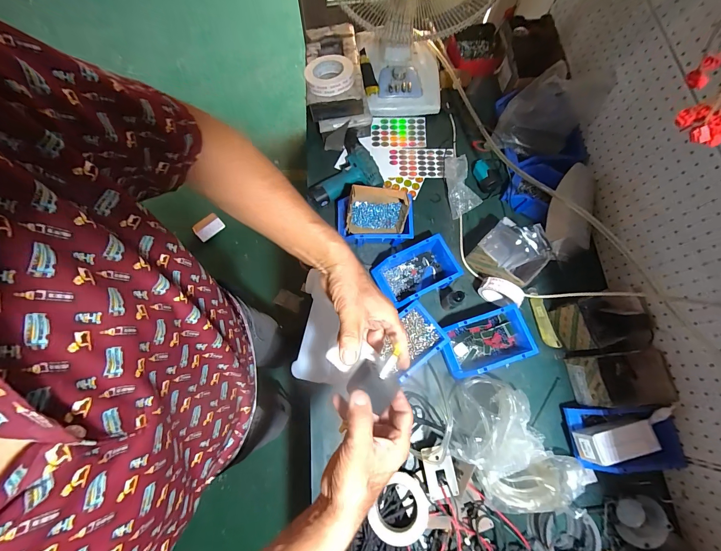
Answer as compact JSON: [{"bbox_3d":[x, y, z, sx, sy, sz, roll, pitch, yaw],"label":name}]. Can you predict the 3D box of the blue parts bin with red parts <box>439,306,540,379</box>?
[{"bbox_3d":[0.277,0.148,0.686,0.194,0.062,0.116,-17,74,-6],"label":"blue parts bin with red parts"}]

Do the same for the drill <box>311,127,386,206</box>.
[{"bbox_3d":[-0.058,-0.289,0.827,0.190,0.062,0.189,-21,75,-7],"label":"drill"}]

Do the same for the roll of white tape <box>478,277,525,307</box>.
[{"bbox_3d":[0.323,0.043,0.714,0.091,0.081,0.041,29,75,7],"label":"roll of white tape"}]

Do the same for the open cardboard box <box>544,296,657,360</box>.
[{"bbox_3d":[0.530,0.109,0.681,0.154,0.110,0.127,-6,73,-3],"label":"open cardboard box"}]

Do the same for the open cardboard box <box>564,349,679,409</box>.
[{"bbox_3d":[0.544,0.219,0.655,0.146,0.095,0.108,-6,73,-3],"label":"open cardboard box"}]

